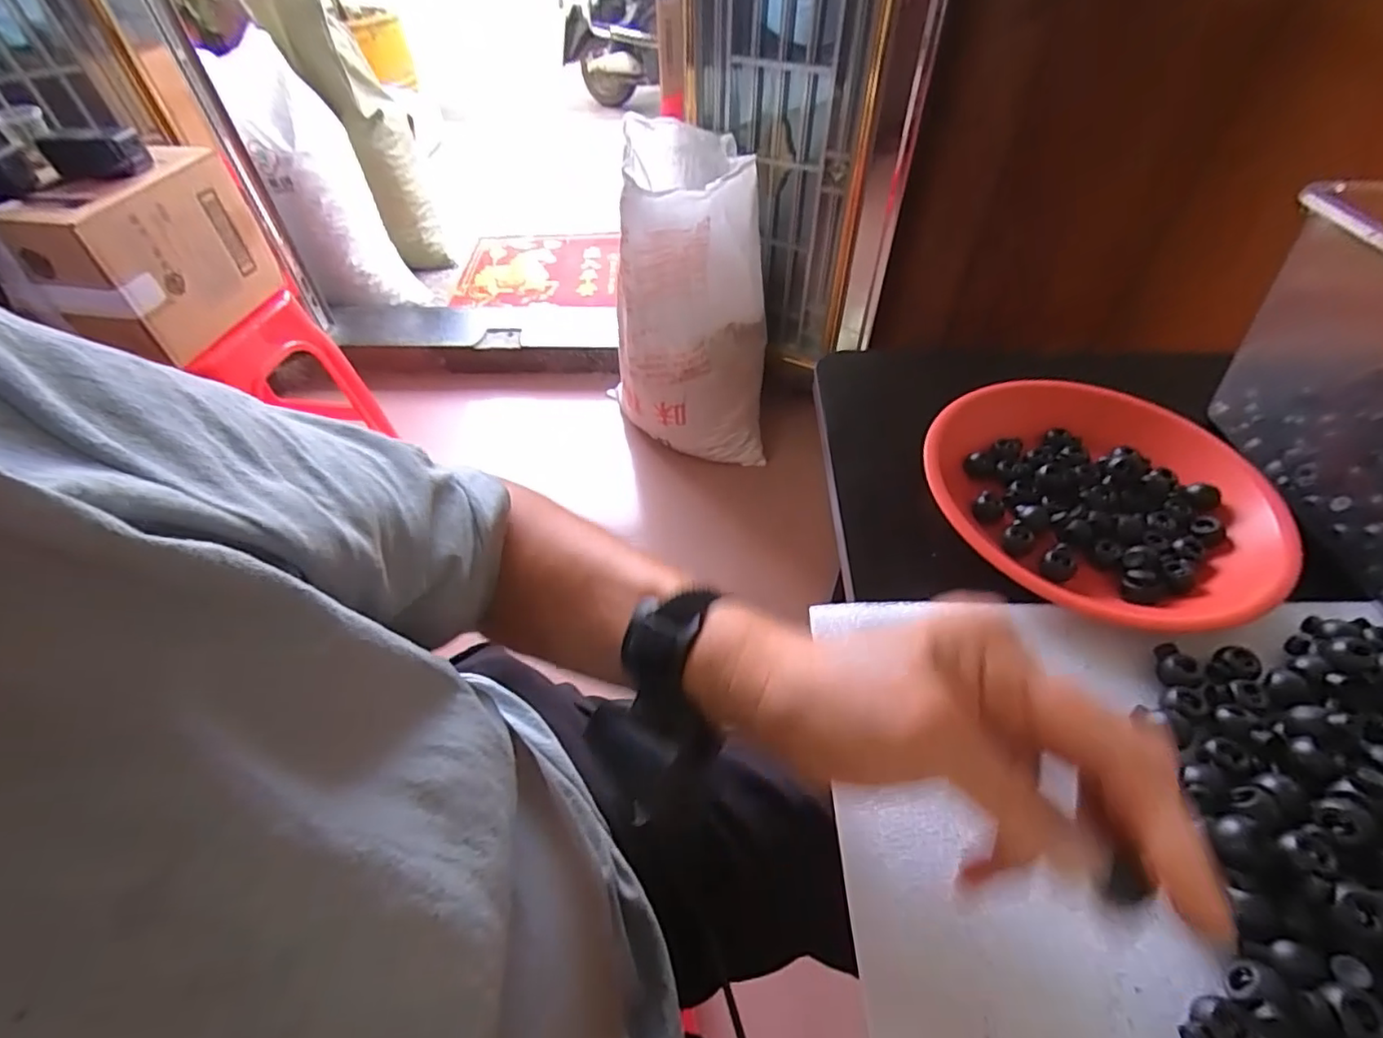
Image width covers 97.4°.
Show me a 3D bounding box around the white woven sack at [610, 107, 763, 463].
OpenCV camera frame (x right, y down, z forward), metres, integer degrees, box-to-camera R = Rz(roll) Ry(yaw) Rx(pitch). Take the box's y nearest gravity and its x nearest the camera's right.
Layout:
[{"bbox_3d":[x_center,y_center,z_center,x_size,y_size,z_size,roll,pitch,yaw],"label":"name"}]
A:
[{"bbox_3d":[-0.001,-0.455,1.294,0.328,0.670,0.306,0,49,2],"label":"white woven sack"}]

